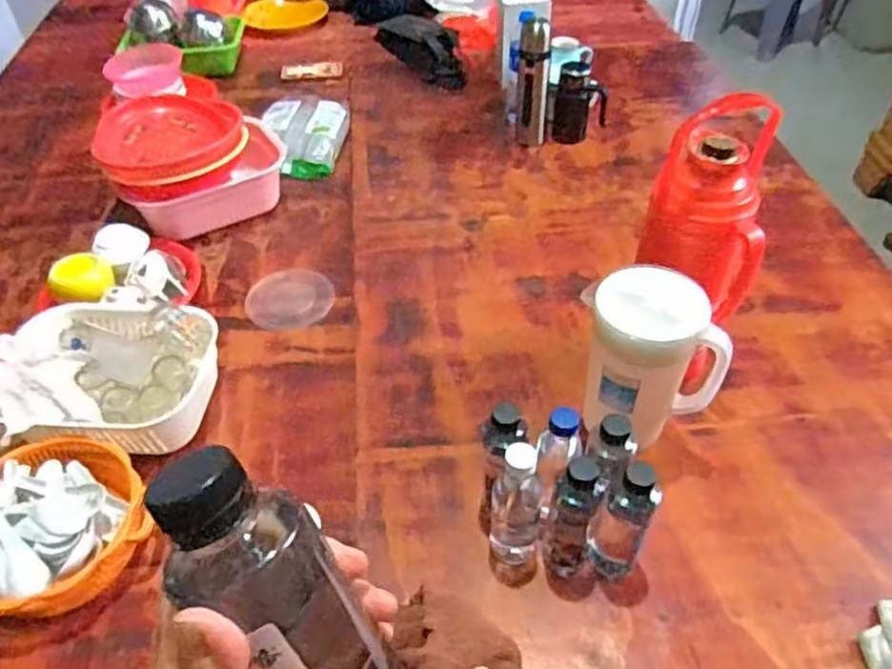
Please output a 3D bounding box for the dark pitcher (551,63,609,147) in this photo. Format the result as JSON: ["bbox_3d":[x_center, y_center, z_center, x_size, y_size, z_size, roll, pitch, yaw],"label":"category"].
[{"bbox_3d":[0.278,-0.470,1.435,0.105,0.146,0.066,6,46,10],"label":"dark pitcher"}]

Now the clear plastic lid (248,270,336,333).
[{"bbox_3d":[-0.263,-0.059,1.180,0.140,0.009,0.145,-2,45,2],"label":"clear plastic lid"}]

